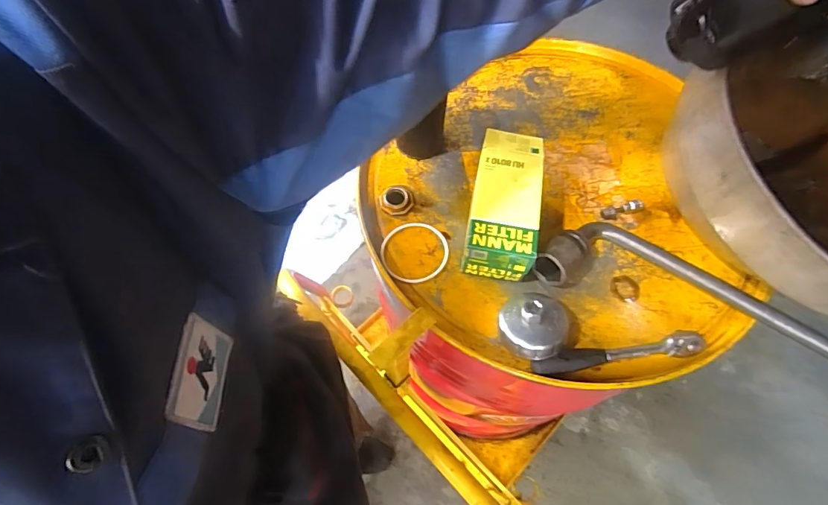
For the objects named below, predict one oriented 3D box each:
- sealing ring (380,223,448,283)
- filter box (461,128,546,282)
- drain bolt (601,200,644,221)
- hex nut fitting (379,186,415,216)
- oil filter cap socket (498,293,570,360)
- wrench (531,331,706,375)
[{"bbox_3d":[0.001,0.000,0.558,0.089,0.007,0.088,1,61,-2],"label":"sealing ring"},{"bbox_3d":[0.115,-0.058,0.548,0.078,0.093,0.179,10,64,6],"label":"filter box"},{"bbox_3d":[0.284,-0.059,0.577,0.058,0.016,0.015,-15,64,-7],"label":"drain bolt"},{"bbox_3d":[-0.024,-0.073,0.590,0.047,0.008,0.047,-2,63,0],"label":"hex nut fitting"},{"bbox_3d":[0.137,0.080,0.486,0.071,0.052,0.082,28,67,14],"label":"oil filter cap socket"},{"bbox_3d":[0.229,0.115,0.480,0.191,0.019,0.026,-6,63,-2],"label":"wrench"}]

